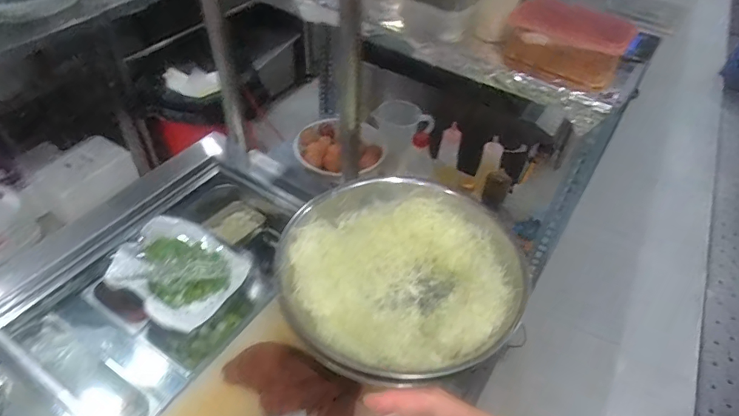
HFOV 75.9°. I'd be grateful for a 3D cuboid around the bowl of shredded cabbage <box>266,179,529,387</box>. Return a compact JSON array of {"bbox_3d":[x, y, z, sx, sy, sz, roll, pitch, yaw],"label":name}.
[{"bbox_3d":[0.042,0.107,0.732,0.338,0.098,0.341,2,44,-2],"label":"bowl of shredded cabbage"}]

